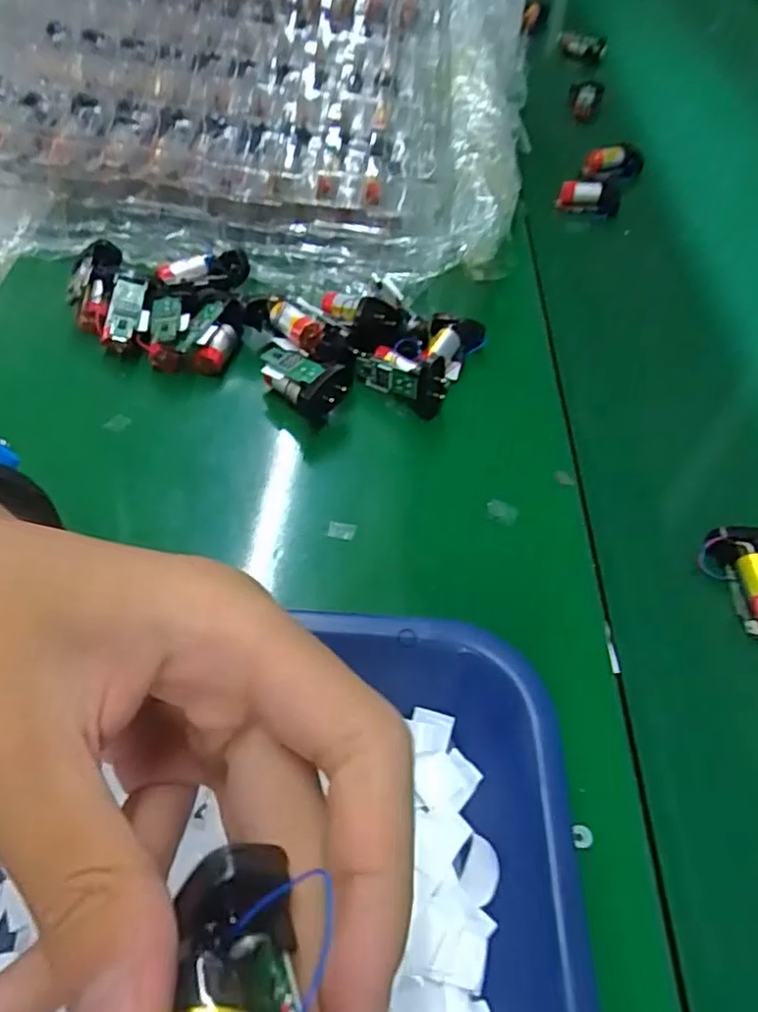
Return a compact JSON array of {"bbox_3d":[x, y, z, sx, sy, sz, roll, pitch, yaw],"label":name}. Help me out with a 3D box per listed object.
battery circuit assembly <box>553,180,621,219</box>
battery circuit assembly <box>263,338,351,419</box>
[{"bbox_3d":[0.172,-0.248,0.523,0.058,0.029,0.016,3,50,-17],"label":"battery circuit assembly"},{"bbox_3d":[-0.041,-0.070,0.344,0.057,0.021,0.025,34,57,22],"label":"battery circuit assembly"}]

